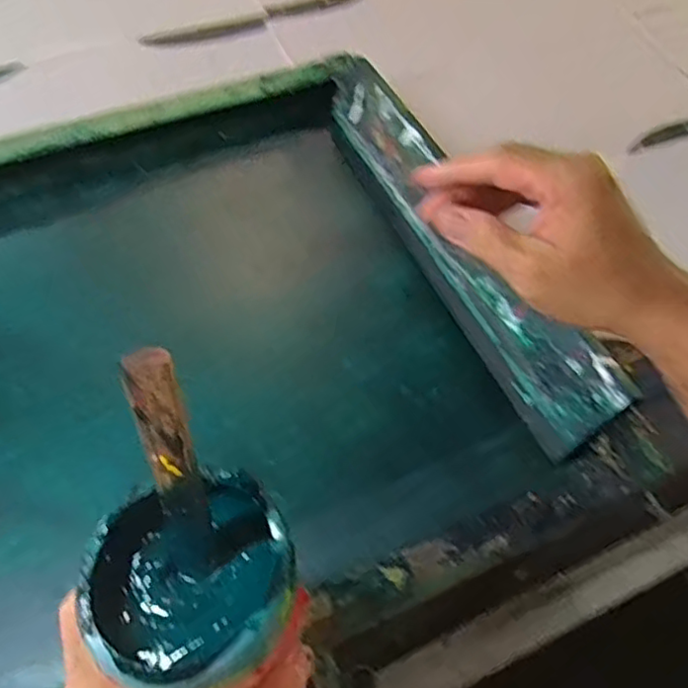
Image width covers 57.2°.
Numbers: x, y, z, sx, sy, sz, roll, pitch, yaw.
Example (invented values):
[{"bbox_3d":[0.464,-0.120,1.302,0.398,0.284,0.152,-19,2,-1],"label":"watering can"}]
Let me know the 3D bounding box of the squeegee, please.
[{"bbox_3d":[0.111,-0.118,0.668,0.047,0.106,0.505,-21,61,-13],"label":"squeegee"}]

